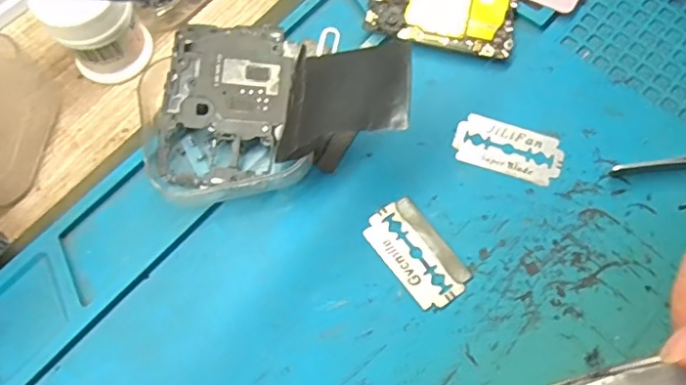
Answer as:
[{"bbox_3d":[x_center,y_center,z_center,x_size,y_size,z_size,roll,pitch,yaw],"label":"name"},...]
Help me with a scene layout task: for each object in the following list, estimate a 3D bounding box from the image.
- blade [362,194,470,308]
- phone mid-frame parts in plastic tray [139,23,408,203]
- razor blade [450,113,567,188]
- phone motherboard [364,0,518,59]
[{"bbox_3d":[0.027,0.022,0.208,0.023,0.004,0.042,-34,70,-11],"label":"blade"},{"bbox_3d":[-0.029,-0.038,0.215,0.098,0.039,0.063,-10,68,-1],"label":"phone mid-frame parts in plastic tray"},{"bbox_3d":[0.066,-0.018,0.223,0.042,0.004,0.022,18,70,10],"label":"razor blade"},{"bbox_3d":[0.044,-0.083,0.246,0.063,0.010,0.044,12,69,8],"label":"phone motherboard"}]

